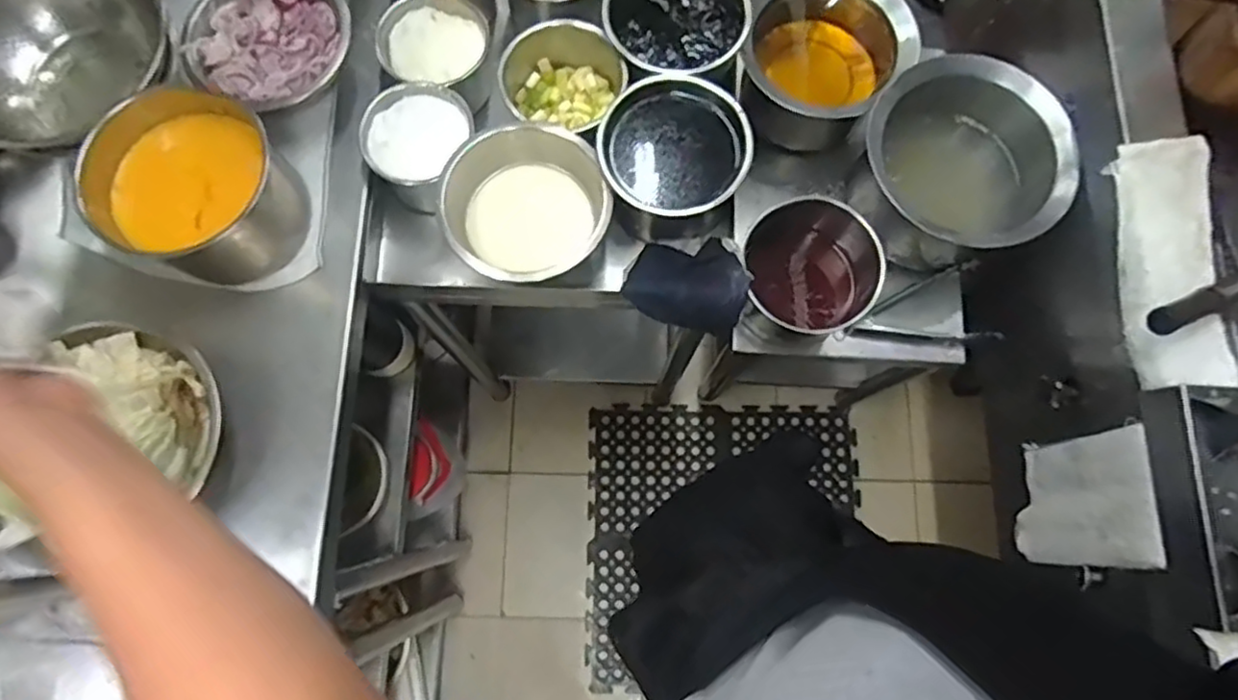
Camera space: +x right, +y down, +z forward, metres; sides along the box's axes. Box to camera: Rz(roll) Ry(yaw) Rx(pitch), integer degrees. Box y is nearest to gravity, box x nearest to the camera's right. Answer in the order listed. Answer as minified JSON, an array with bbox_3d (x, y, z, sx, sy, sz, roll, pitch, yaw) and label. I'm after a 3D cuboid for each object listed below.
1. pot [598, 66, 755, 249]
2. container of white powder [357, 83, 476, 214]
[{"bbox_3d":[0.057,-0.207,0.745,0.150,0.102,0.148,0,76,-1],"label":"pot"},{"bbox_3d":[-0.211,-0.217,0.747,0.115,0.087,0.109,-29,78,-7],"label":"container of white powder"}]

